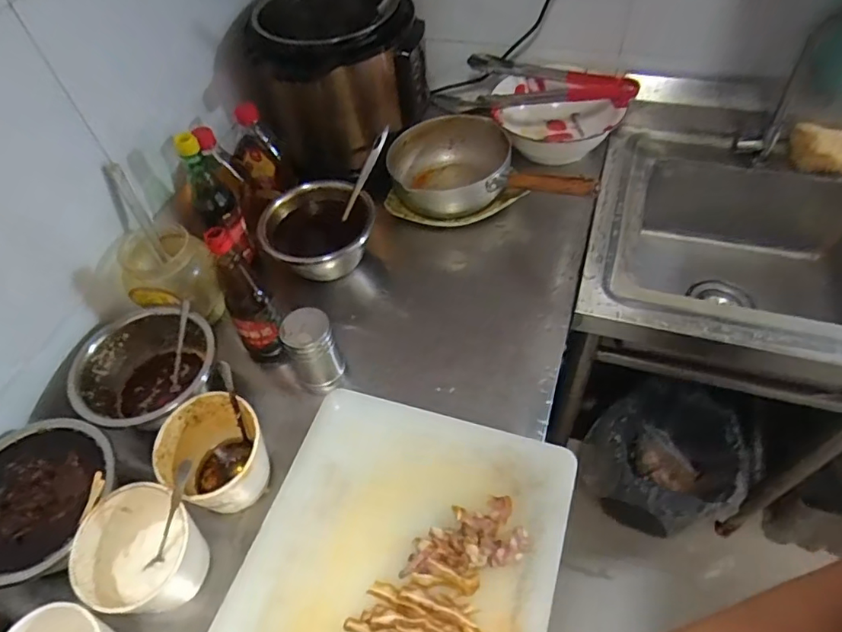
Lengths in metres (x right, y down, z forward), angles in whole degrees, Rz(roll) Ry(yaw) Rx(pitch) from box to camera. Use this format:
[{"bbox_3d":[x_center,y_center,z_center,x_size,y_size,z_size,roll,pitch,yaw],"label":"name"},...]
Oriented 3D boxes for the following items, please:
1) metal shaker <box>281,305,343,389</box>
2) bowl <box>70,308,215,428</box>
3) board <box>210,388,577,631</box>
[{"bbox_3d":[-0.138,0.044,0.702,0.061,0.111,0.053,-20,52,-9],"label":"metal shaker"},{"bbox_3d":[-0.356,0.072,0.714,0.135,0.103,0.174,25,58,24],"label":"bowl"},{"bbox_3d":[-0.038,0.296,0.543,0.307,0.029,0.439,13,55,15],"label":"board"}]

